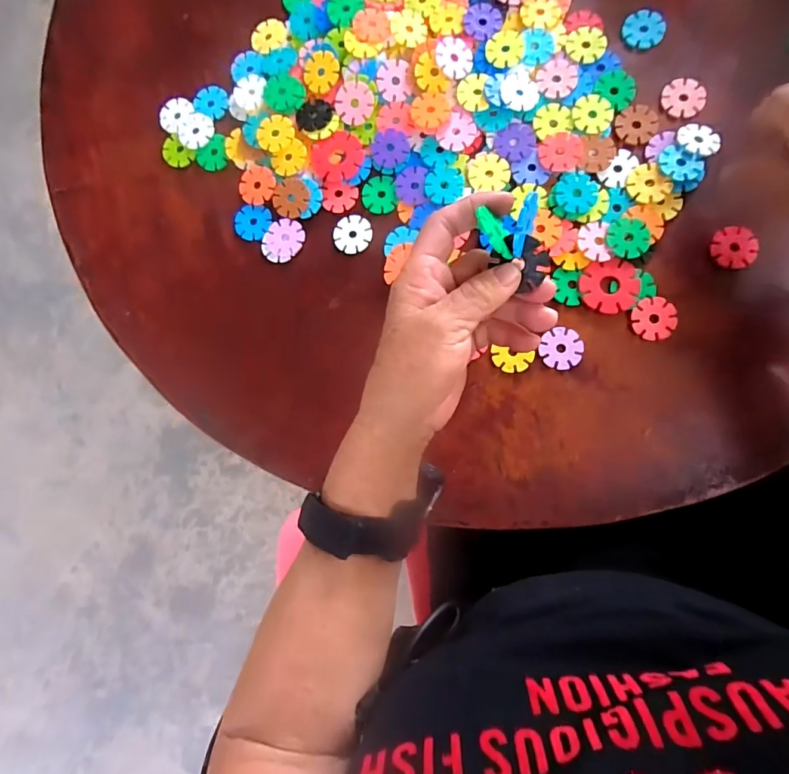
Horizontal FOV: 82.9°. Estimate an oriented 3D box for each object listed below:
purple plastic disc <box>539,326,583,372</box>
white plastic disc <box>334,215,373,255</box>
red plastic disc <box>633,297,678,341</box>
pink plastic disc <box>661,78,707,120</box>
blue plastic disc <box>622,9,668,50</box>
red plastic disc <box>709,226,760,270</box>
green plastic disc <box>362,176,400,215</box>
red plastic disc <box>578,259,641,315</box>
[{"bbox_3d":[0.126,-0.029,0.337,0.030,0.004,0.031,-1,84,6],"label":"purple plastic disc"},{"bbox_3d":[-0.034,-0.126,0.366,0.030,0.004,0.031,-1,84,6],"label":"white plastic disc"},{"bbox_3d":[0.193,-0.050,0.330,0.029,0.005,0.030,-1,84,6],"label":"red plastic disc"},{"bbox_3d":[0.227,-0.227,0.350,0.032,0.004,0.032,-1,84,6],"label":"pink plastic disc"},{"bbox_3d":[0.202,-0.290,0.362,0.031,0.005,0.031,-1,84,6],"label":"blue plastic disc"},{"bbox_3d":[0.255,-0.104,0.335,0.032,0.004,0.033,-1,84,6],"label":"red plastic disc"},{"bbox_3d":[-0.012,-0.160,0.371,0.029,0.004,0.032,-14,83,5],"label":"green plastic disc"},{"bbox_3d":[0.162,-0.076,0.336,0.042,0.004,0.041,-1,84,6],"label":"red plastic disc"}]

